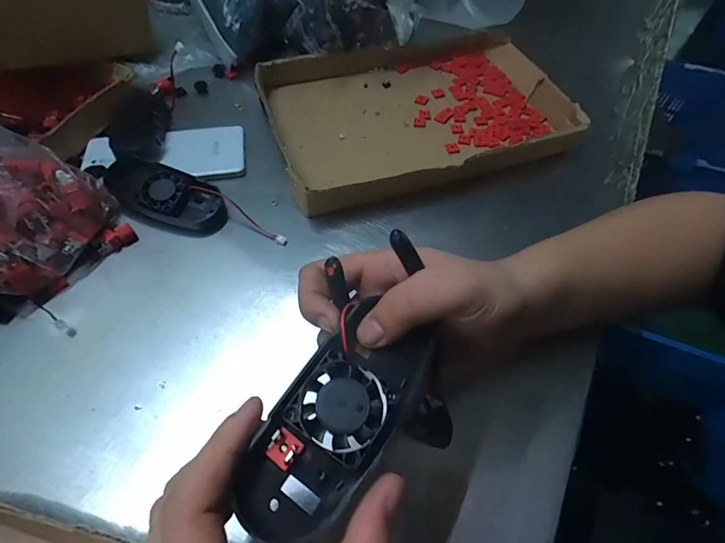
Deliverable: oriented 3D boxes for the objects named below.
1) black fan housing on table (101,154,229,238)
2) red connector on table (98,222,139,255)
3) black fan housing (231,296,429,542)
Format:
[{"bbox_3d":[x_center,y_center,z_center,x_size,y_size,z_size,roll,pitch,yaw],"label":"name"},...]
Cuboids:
[{"bbox_3d":[-0.193,-0.074,0.369,0.136,0.021,0.052,22,59,12],"label":"black fan housing on table"},{"bbox_3d":[-0.219,-0.029,0.348,0.014,0.018,0.033,37,63,20],"label":"red connector on table"},{"bbox_3d":[-0.010,0.063,0.180,0.048,0.020,0.111,33,67,19],"label":"black fan housing"}]

